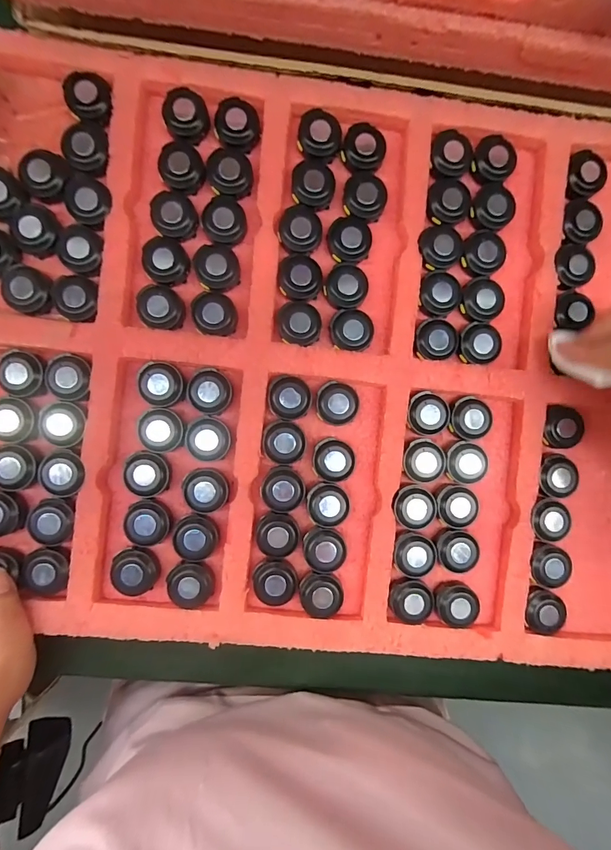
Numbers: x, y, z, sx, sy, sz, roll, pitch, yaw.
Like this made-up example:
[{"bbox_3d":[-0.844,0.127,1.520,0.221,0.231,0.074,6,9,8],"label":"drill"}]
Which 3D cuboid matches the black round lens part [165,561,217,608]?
[{"bbox_3d":[-0.077,0.107,0.255,0.028,0.009,0.028,0,90,-6],"label":"black round lens part"}]

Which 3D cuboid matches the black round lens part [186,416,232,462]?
[{"bbox_3d":[-0.066,0.010,0.256,0.028,0.008,0.029,0,90,-6],"label":"black round lens part"}]

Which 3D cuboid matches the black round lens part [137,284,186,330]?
[{"bbox_3d":[-0.096,-0.079,0.251,0.029,0.010,0.031,0,90,-6],"label":"black round lens part"}]

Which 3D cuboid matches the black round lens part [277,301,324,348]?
[{"bbox_3d":[-0.004,-0.069,0.259,0.030,0.007,0.030,0,90,-6],"label":"black round lens part"}]

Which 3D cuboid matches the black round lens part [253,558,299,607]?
[{"bbox_3d":[-0.020,0.107,0.259,0.030,0.011,0.028,0,90,-6],"label":"black round lens part"}]

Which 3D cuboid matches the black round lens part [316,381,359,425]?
[{"bbox_3d":[0.022,-0.015,0.263,0.028,0.012,0.028,0,90,-6],"label":"black round lens part"}]

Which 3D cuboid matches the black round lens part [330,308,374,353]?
[{"bbox_3d":[0.032,-0.066,0.262,0.028,0.010,0.029,0,90,-6],"label":"black round lens part"}]

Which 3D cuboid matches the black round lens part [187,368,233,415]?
[{"bbox_3d":[-0.065,-0.023,0.257,0.029,0.010,0.030,0,90,-6],"label":"black round lens part"}]

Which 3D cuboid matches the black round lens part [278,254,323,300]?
[{"bbox_3d":[-0.004,-0.101,0.258,0.029,0.008,0.030,0,90,-6],"label":"black round lens part"}]

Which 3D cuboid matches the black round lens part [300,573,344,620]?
[{"bbox_3d":[0.011,0.116,0.259,0.028,0.009,0.029,0,90,-6],"label":"black round lens part"}]

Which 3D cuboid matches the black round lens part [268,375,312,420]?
[{"bbox_3d":[-0.011,-0.019,0.261,0.028,0.013,0.029,0,90,-6],"label":"black round lens part"}]

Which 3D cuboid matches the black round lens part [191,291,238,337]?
[{"bbox_3d":[-0.061,-0.075,0.256,0.030,0.008,0.029,0,90,-6],"label":"black round lens part"}]

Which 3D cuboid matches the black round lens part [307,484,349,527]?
[{"bbox_3d":[0.015,0.055,0.261,0.028,0.012,0.027,0,90,-6],"label":"black round lens part"}]

